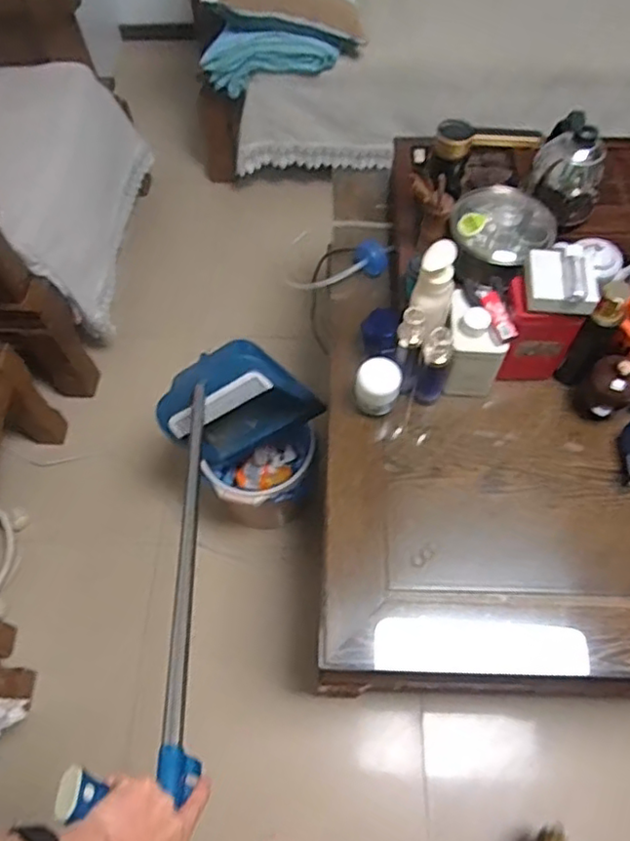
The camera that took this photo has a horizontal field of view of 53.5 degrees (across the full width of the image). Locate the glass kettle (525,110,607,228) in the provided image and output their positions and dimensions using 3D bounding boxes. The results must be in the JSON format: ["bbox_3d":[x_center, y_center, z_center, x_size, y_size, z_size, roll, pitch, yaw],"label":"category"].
[{"bbox_3d":[0.445,-0.434,1.097,0.123,0.133,0.139,25,64,13],"label":"glass kettle"}]

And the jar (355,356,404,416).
[{"bbox_3d":[0.104,-0.055,1.029,0.070,0.083,0.071,0,61,0],"label":"jar"}]

